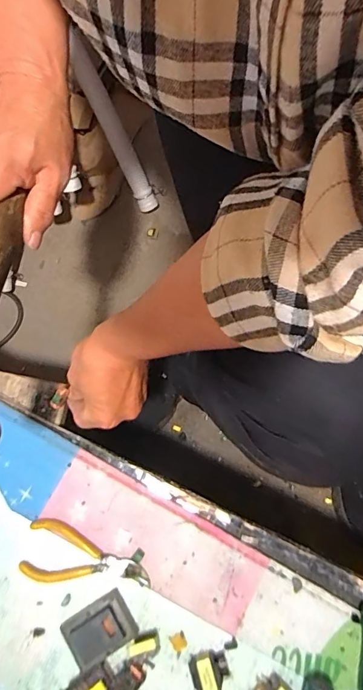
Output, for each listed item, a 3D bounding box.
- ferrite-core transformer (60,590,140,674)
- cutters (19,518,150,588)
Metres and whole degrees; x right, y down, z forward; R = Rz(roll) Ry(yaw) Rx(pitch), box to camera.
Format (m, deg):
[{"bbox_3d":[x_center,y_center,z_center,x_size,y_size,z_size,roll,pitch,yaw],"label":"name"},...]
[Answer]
[{"bbox_3d":[-0.073,0.248,0.374,0.061,0.018,0.041,-31,79,-6],"label":"ferrite-core transformer"},{"bbox_3d":[-0.088,0.201,0.390,0.115,0.008,0.050,23,79,6],"label":"cutters"}]

